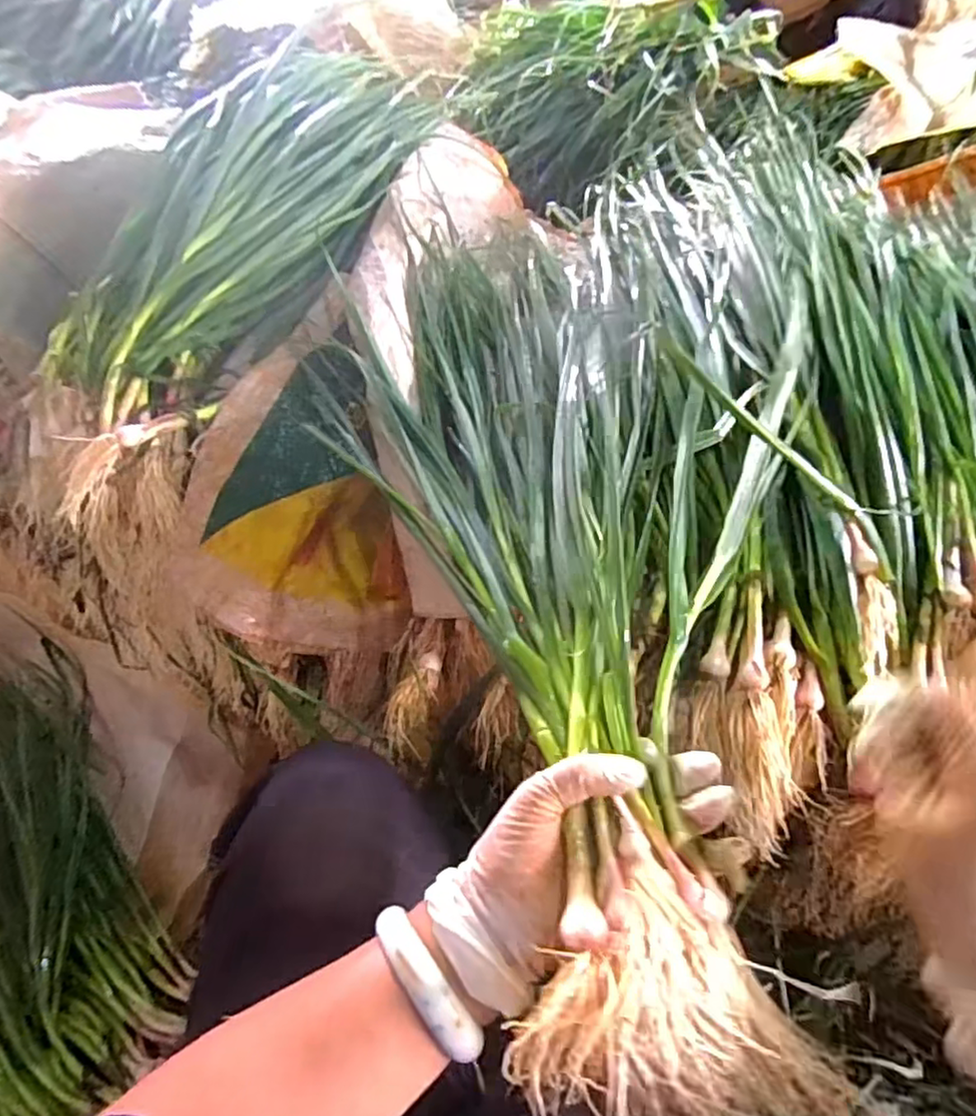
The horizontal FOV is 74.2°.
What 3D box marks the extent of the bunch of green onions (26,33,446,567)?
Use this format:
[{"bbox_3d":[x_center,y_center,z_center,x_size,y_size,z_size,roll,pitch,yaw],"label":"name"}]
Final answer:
[{"bbox_3d":[-0.274,-0.322,0.659,0.248,0.097,0.628,20,74,16],"label":"bunch of green onions"}]

